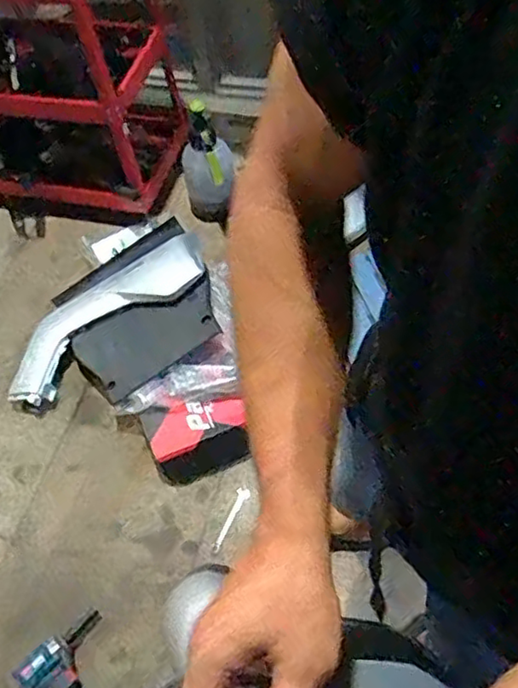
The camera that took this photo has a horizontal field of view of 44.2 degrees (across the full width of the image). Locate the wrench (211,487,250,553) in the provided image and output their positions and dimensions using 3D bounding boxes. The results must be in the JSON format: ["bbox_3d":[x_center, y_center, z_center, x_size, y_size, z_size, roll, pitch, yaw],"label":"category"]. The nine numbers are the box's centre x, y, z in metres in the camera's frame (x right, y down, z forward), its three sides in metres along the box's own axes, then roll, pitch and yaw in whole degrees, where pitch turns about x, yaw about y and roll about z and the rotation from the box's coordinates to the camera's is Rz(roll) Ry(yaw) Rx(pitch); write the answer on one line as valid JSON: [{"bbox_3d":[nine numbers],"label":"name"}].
[{"bbox_3d":[-0.064,0.386,1.404,0.028,0.008,0.156,19,60,17],"label":"wrench"}]

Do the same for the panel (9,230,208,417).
[{"bbox_3d":[-0.380,-0.070,1.592,0.589,0.071,0.186,-39,64,-4],"label":"panel"}]

